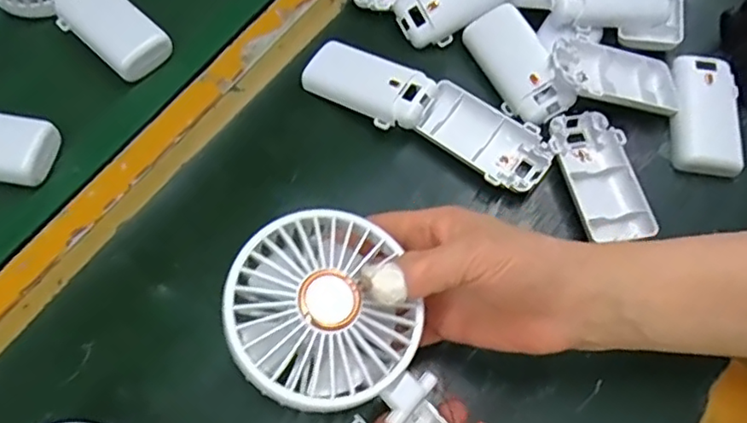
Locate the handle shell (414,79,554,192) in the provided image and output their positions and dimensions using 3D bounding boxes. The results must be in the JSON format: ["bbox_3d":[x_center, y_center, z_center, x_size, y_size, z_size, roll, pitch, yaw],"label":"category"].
[{"bbox_3d":[0.074,-0.047,0.398,0.088,0.015,0.050,32,69,14],"label":"handle shell"}]

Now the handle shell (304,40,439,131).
[{"bbox_3d":[-0.004,-0.089,0.415,0.094,0.018,0.045,26,69,23],"label":"handle shell"}]

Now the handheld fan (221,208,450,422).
[{"bbox_3d":[0.009,0.084,0.261,0.085,0.045,0.186,-38,100,-16],"label":"handheld fan"}]

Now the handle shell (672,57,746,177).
[{"bbox_3d":[0.234,-0.069,0.415,0.042,0.010,0.094,12,65,5],"label":"handle shell"}]

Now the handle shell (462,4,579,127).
[{"bbox_3d":[0.101,-0.104,0.418,0.043,0.012,0.092,-28,67,10],"label":"handle shell"}]

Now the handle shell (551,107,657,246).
[{"bbox_3d":[0.148,-0.024,0.389,0.049,0.015,0.095,-14,66,-7],"label":"handle shell"}]

